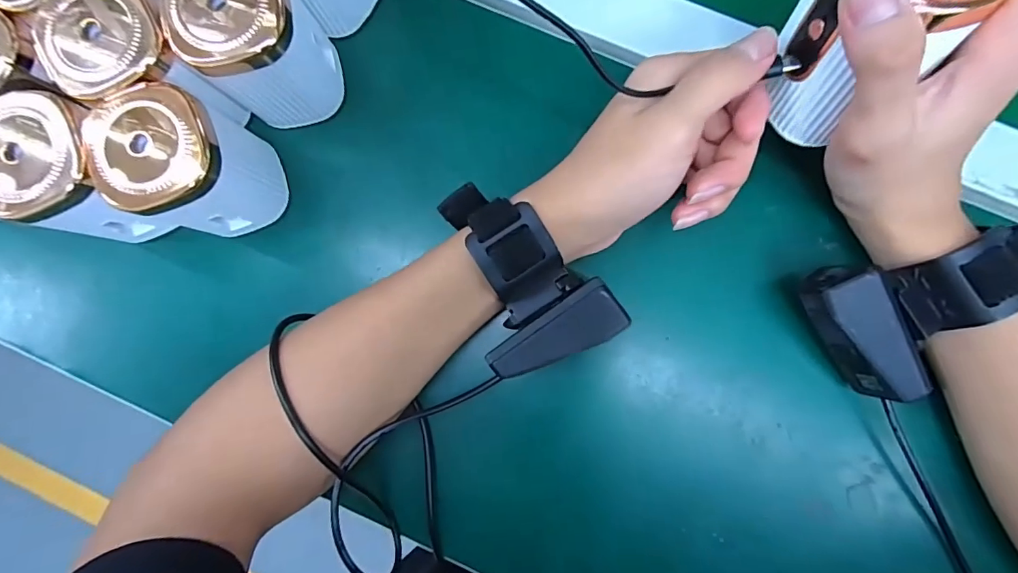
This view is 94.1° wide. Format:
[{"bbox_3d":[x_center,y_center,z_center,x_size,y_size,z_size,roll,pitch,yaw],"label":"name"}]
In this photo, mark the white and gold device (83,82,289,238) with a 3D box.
[{"bbox_3d":[-0.154,-0.058,0.240,0.053,0.076,0.055,0,88,3],"label":"white and gold device"}]

